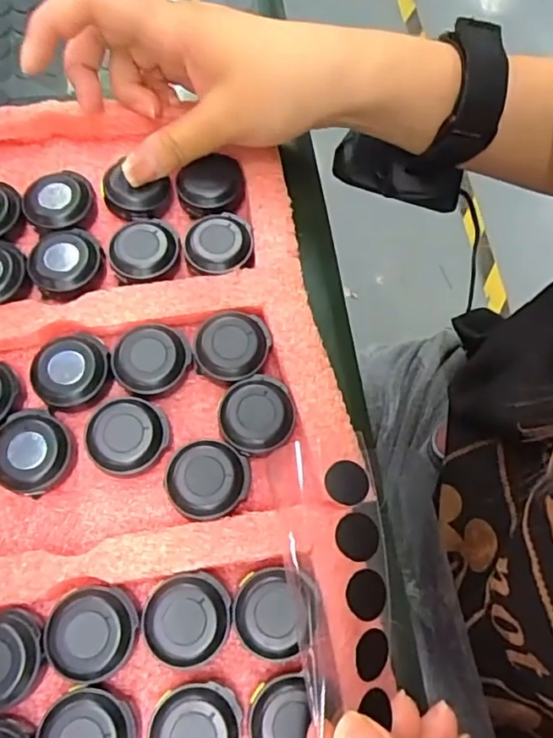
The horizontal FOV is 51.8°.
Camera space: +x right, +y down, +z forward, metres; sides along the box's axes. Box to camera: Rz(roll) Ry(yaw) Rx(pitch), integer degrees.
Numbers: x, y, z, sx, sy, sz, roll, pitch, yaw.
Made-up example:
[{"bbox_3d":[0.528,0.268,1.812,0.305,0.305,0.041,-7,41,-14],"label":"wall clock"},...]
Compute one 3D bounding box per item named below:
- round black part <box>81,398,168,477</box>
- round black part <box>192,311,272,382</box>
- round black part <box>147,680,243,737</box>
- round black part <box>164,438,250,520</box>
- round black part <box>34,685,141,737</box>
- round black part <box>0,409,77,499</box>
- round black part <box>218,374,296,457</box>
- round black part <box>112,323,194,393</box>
[{"bbox_3d":[-0.056,0.025,0.216,0.030,0.013,0.027,-37,74,-16],"label":"round black part"},{"bbox_3d":[-0.018,-0.009,0.227,0.028,0.009,0.027,1,67,-2],"label":"round black part"},{"bbox_3d":[-0.026,0.116,0.183,0.028,0.012,0.027,1,67,-2],"label":"round black part"},{"bbox_3d":[-0.026,0.041,0.210,0.030,0.013,0.028,1,67,-2],"label":"round black part"},{"bbox_3d":[-0.060,0.116,0.179,0.030,0.008,0.027,-35,73,-16],"label":"round black part"},{"bbox_3d":[-0.090,0.031,0.212,0.028,0.014,0.030,1,67,-2],"label":"round black part"},{"bbox_3d":[-0.007,0.019,0.220,0.028,0.013,0.030,1,67,-2],"label":"round black part"},{"bbox_3d":[-0.049,-0.003,0.226,0.030,0.014,0.026,-36,73,-16],"label":"round black part"}]

